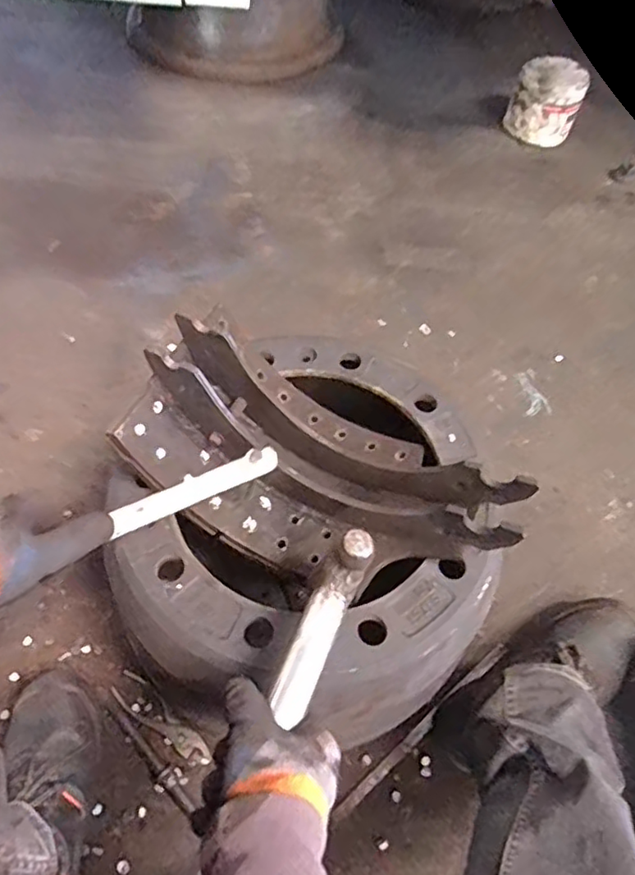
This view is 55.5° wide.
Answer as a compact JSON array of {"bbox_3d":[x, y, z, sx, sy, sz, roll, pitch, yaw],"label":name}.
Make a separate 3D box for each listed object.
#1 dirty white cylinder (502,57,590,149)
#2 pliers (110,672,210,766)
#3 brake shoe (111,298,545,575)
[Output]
[{"bbox_3d":[0.545,-0.804,1.448,0.161,0.144,0.150,22,58,9],"label":"dirty white cylinder"},{"bbox_3d":[-0.182,0.332,0.706,0.142,0.009,0.037,37,61,18],"label":"pliers"},{"bbox_3d":[0.009,0.027,0.593,0.359,0.141,0.182,22,58,10],"label":"brake shoe"}]

